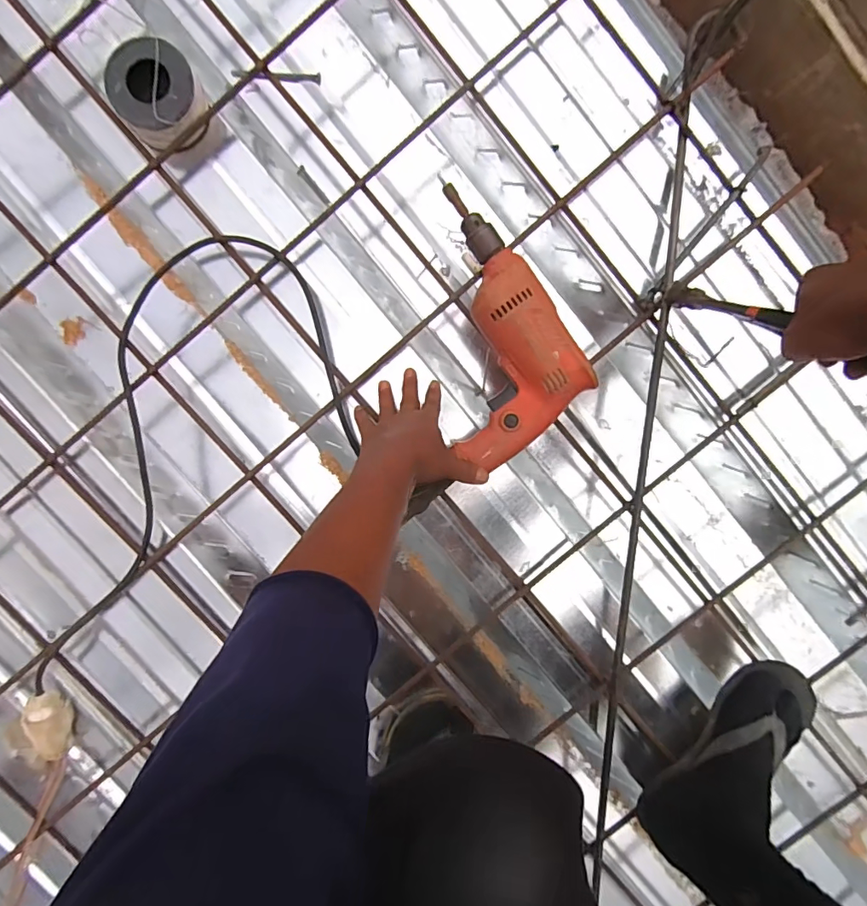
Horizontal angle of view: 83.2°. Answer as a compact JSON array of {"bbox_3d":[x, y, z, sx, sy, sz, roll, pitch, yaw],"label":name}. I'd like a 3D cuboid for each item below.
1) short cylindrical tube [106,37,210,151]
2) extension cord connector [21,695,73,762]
[{"bbox_3d":[-0.273,-0.358,0.493,0.077,0.052,0.083,0,95,-1],"label":"short cylindrical tube"},{"bbox_3d":[-0.463,0.326,0.589,0.035,0.038,0.083,-4,95,-1],"label":"extension cord connector"}]

